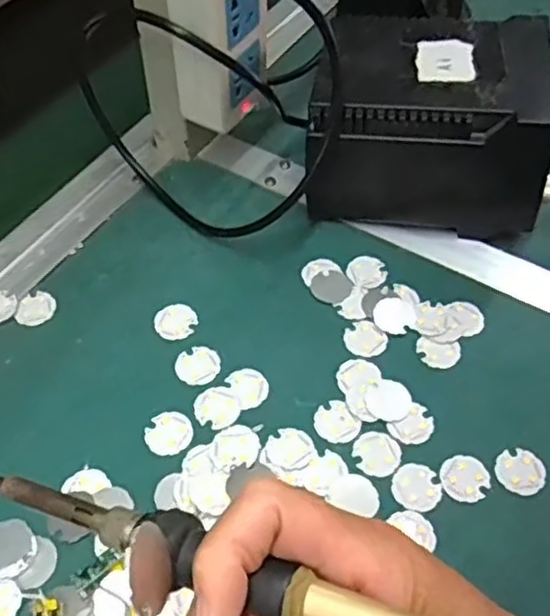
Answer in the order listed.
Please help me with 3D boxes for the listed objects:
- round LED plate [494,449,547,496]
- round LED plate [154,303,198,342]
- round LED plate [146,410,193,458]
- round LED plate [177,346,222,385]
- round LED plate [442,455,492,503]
[{"bbox_3d":[0.124,0.082,0.358,0.025,0.004,0.023,0,53,-1],"label":"round LED plate"},{"bbox_3d":[-0.058,0.007,0.412,0.024,0.004,0.024,0,53,-1],"label":"round LED plate"},{"bbox_3d":[-0.055,0.065,0.370,0.024,0.004,0.025,0,53,-1],"label":"round LED plate"},{"bbox_3d":[-0.042,0.031,0.394,0.024,0.004,0.024,0,53,-1],"label":"round LED plate"},{"bbox_3d":[0.096,0.085,0.356,0.023,0.004,0.024,0,53,-1],"label":"round LED plate"}]

